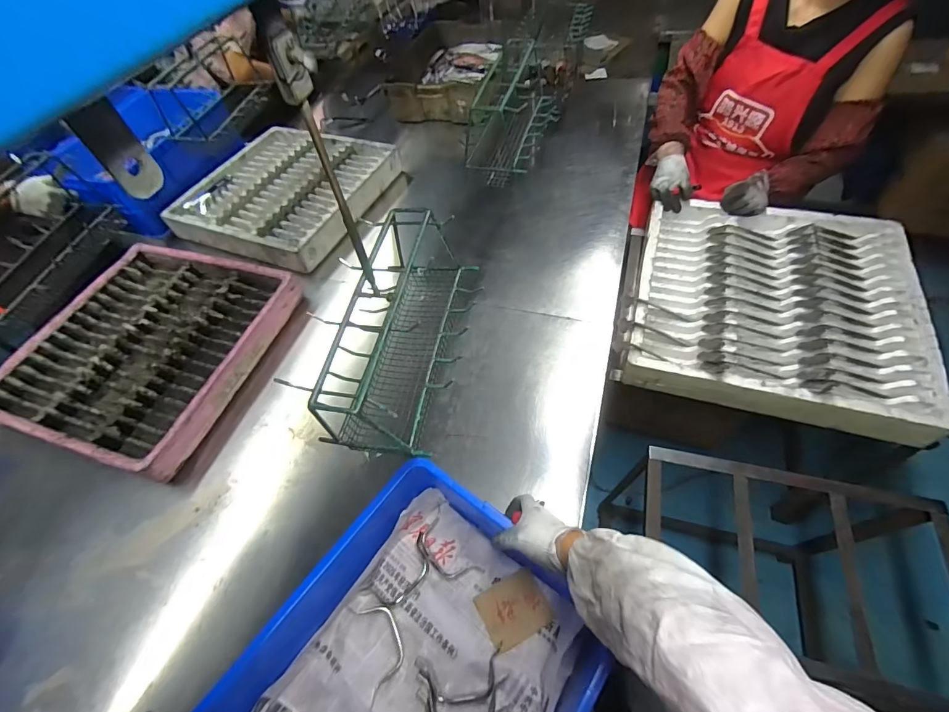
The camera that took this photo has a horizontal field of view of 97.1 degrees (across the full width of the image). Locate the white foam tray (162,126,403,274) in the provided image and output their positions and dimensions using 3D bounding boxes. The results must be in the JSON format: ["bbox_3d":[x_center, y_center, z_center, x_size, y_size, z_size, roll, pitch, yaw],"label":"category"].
[{"bbox_3d":[-0.603,-0.537,1.345,0.572,0.086,0.546,17,56,18],"label":"white foam tray"}]

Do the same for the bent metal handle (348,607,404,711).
[{"bbox_3d":[-0.139,0.423,0.612,0.061,0.007,0.127,-21,53,-11],"label":"bent metal handle"}]

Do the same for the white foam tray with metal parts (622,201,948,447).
[{"bbox_3d":[0.646,-0.130,0.924,0.546,0.111,0.558,13,55,15],"label":"white foam tray with metal parts"}]

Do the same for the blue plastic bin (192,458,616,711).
[{"bbox_3d":[-0.106,0.439,0.518,0.335,0.163,0.502,30,60,25],"label":"blue plastic bin"}]

